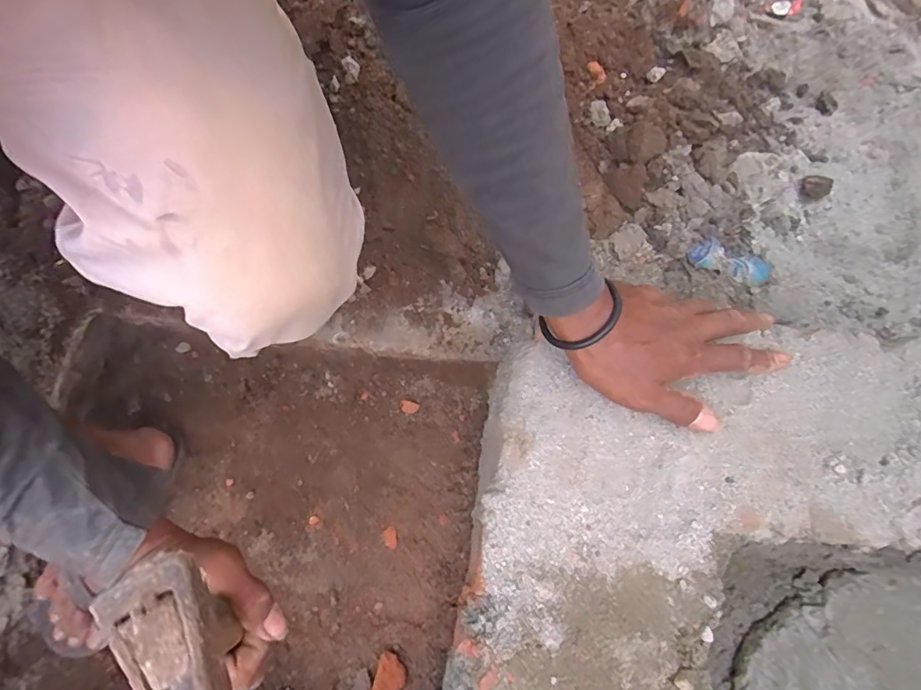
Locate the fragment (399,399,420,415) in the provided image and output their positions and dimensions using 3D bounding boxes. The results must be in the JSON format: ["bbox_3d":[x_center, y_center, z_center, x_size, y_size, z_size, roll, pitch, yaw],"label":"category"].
[{"bbox_3d":[-0.070,0.084,0.651,0.025,0.004,0.017,21,71,4],"label":"fragment"}]

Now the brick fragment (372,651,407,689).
[{"bbox_3d":[-0.076,0.360,0.517,0.032,0.016,0.051,12,71,2],"label":"brick fragment"}]

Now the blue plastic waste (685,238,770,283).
[{"bbox_3d":[0.298,-0.094,0.540,0.090,0.014,0.048,18,71,3],"label":"blue plastic waste"}]

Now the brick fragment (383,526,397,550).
[{"bbox_3d":[-0.087,0.236,0.594,0.015,0.004,0.025,-9,72,-6],"label":"brick fragment"}]

